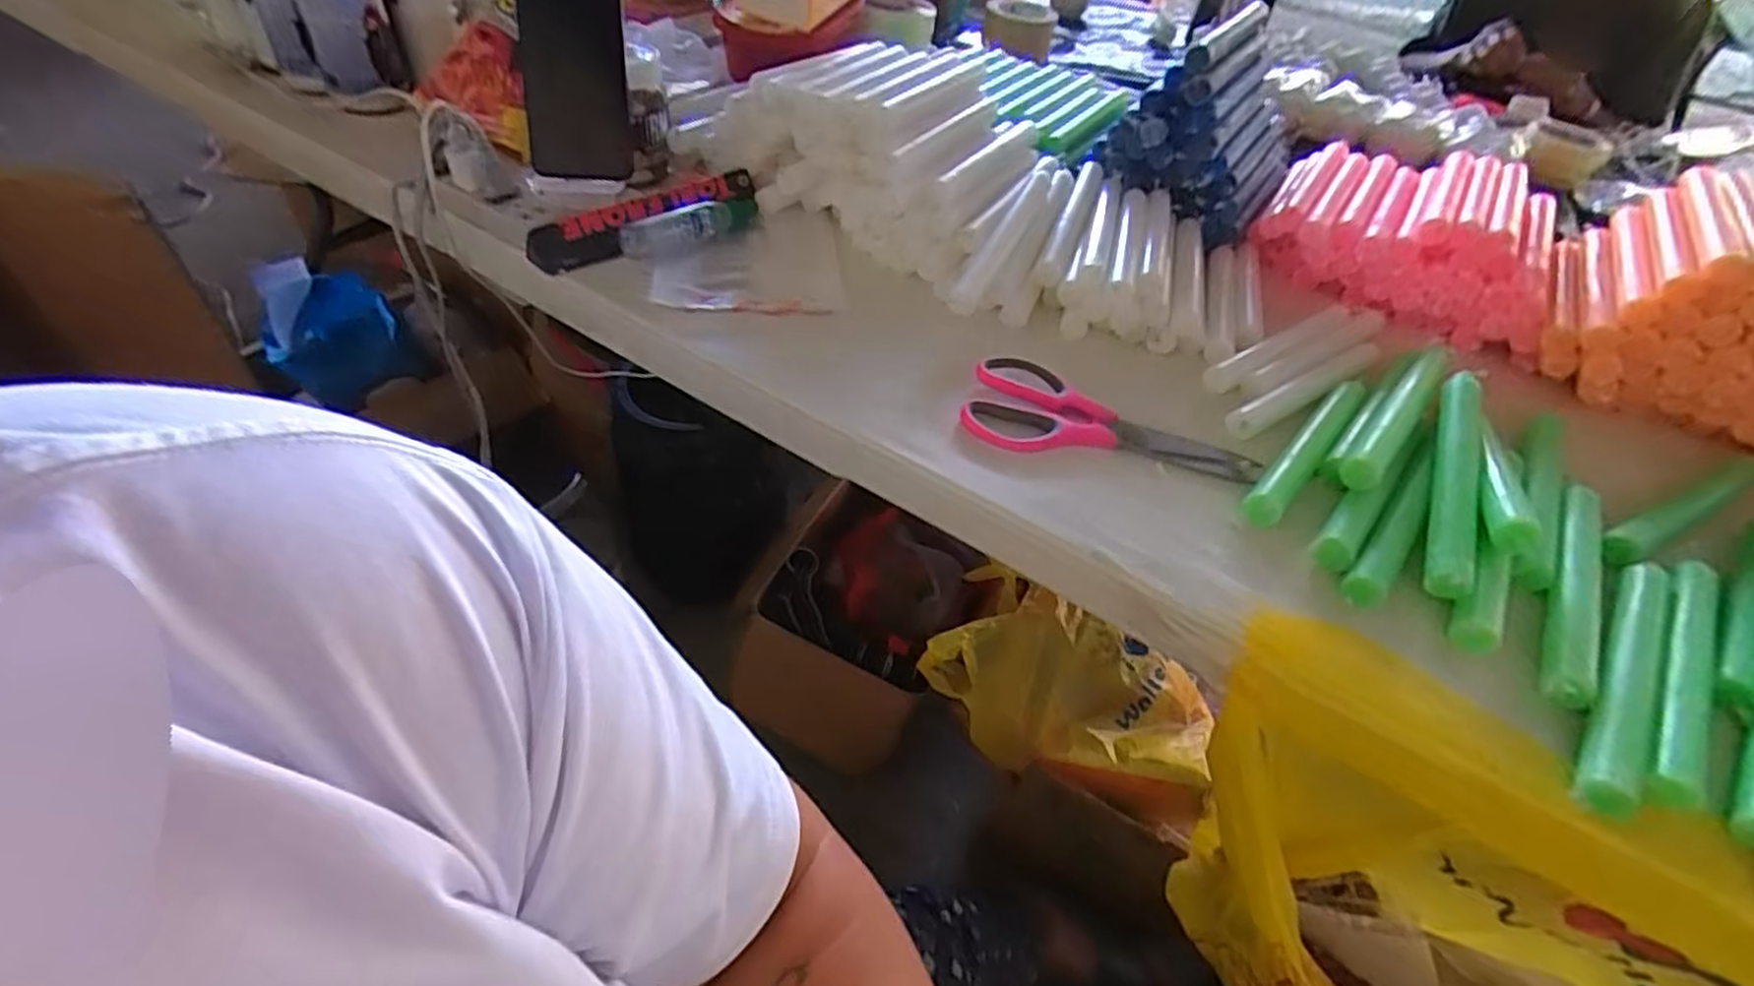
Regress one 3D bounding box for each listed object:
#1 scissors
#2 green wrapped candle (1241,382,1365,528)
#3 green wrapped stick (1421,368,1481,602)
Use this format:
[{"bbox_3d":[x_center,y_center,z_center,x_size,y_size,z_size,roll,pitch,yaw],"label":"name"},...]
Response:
[{"bbox_3d":[0.160,-0.054,0.521,0.198,0.009,0.085,10,46,2],"label":"scissors"},{"bbox_3d":[0.305,-0.036,0.519,0.024,0.018,0.203,36,52,25],"label":"green wrapped candle"},{"bbox_3d":[0.375,-0.013,0.481,0.027,0.021,0.209,26,49,17],"label":"green wrapped stick"}]

